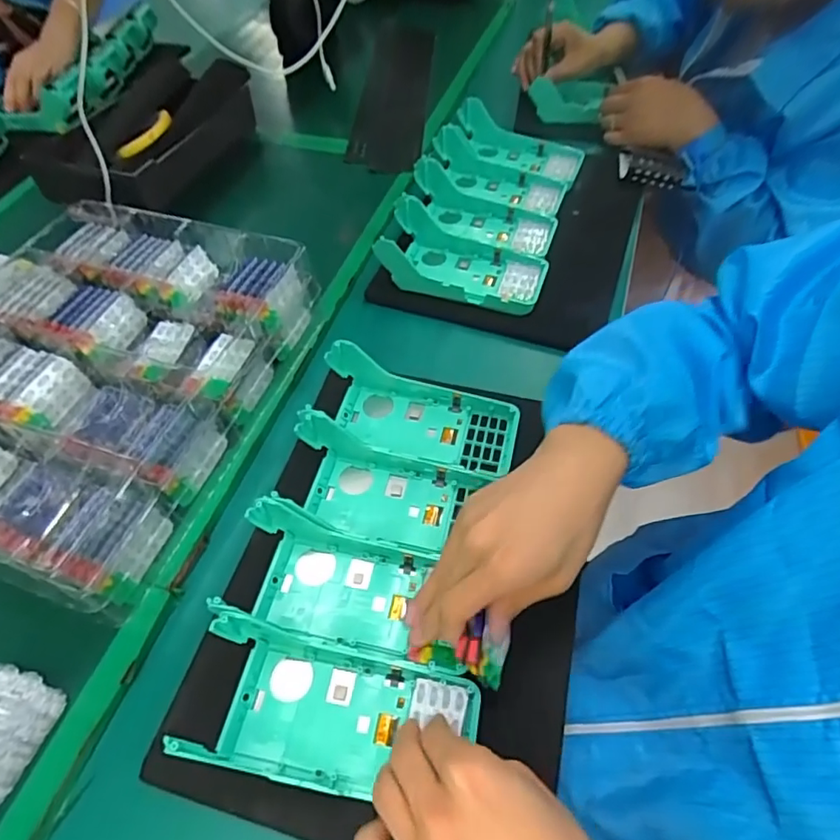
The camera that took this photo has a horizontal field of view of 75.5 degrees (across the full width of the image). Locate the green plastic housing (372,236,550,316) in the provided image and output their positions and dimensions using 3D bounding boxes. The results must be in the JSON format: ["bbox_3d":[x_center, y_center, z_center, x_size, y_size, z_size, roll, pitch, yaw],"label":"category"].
[{"bbox_3d":[0.046,-0.166,0.569,0.167,0.052,0.075,15,56,14],"label":"green plastic housing"}]

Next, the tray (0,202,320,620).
[{"bbox_3d":[-0.294,-0.040,0.473,0.296,0.080,0.346,16,57,15],"label":"tray"}]

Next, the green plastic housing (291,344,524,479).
[{"bbox_3d":[-0.002,-0.007,0.453,0.165,0.052,0.083,9,55,10],"label":"green plastic housing"}]

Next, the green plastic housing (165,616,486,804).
[{"bbox_3d":[-0.053,0.181,0.335,0.169,0.029,0.077,8,55,9],"label":"green plastic housing"}]

